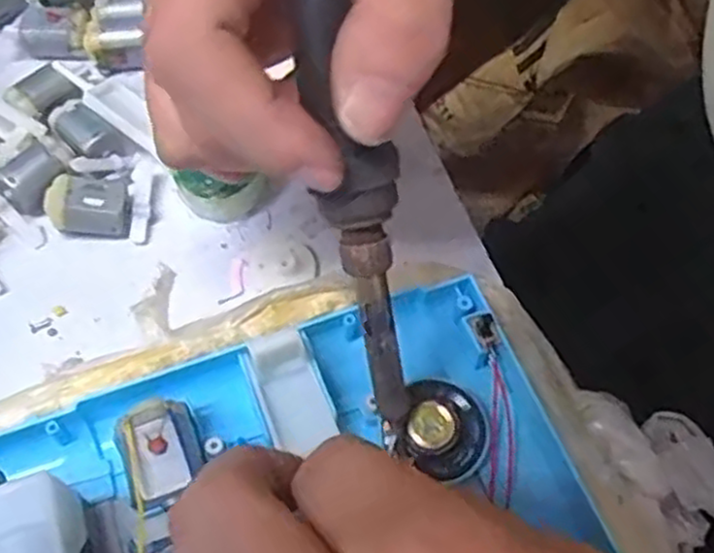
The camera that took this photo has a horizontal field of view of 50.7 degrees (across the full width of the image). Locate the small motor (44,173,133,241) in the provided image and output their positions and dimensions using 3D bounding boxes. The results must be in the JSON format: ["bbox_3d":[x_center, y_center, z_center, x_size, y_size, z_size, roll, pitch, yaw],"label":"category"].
[{"bbox_3d":[-0.096,-0.024,0.271,0.029,0.016,0.020,-5,63,-7],"label":"small motor"}]

